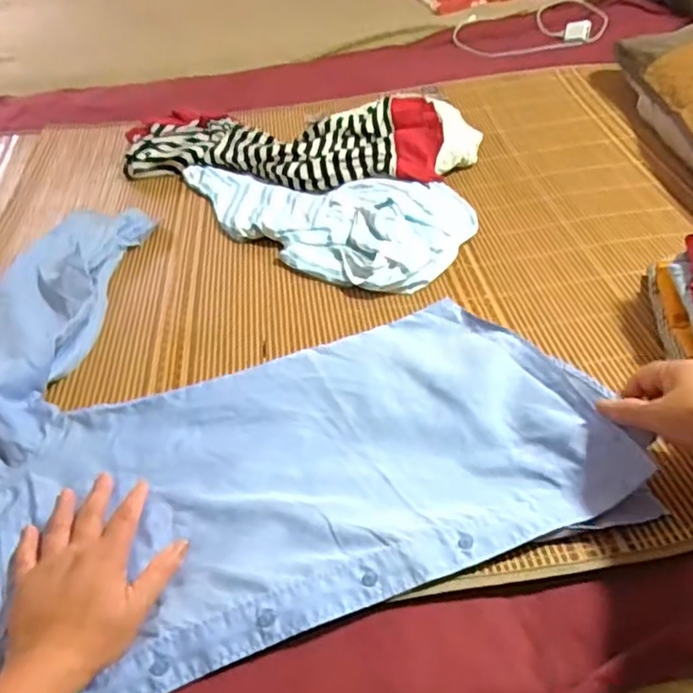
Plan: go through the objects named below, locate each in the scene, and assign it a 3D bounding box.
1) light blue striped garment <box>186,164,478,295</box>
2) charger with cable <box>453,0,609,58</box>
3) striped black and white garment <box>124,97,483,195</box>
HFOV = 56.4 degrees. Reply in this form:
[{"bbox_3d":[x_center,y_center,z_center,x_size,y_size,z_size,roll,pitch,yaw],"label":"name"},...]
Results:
[{"bbox_3d":[-0.051,-0.193,0.886,0.424,0.028,0.232,20,49,23],"label":"light blue striped garment"},{"bbox_3d":[0.405,-0.710,1.430,0.344,0.057,0.242,-4,42,2],"label":"charger with cable"},{"bbox_3d":[-0.087,-0.334,1.033,0.586,0.059,0.226,3,44,7],"label":"striped black and white garment"}]

